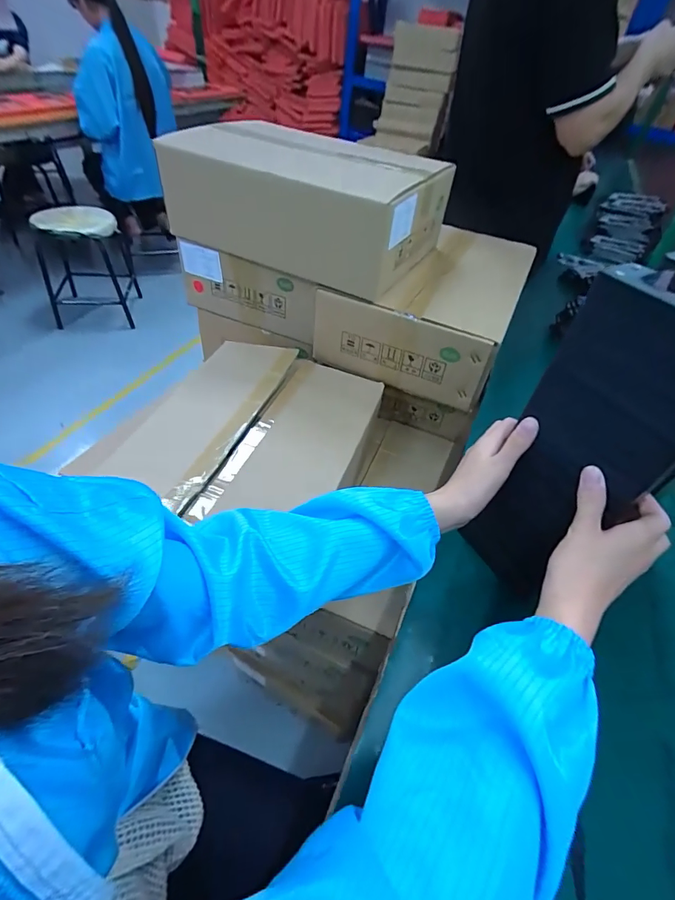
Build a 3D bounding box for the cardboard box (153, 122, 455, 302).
[{"bbox_3d":[-0.056,-0.460,0.779,0.442,0.165,0.320,26,49,17],"label":"cardboard box"}]

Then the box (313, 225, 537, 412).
[{"bbox_3d":[0.180,-0.297,0.847,0.317,0.164,0.420,22,48,14],"label":"box"}]

